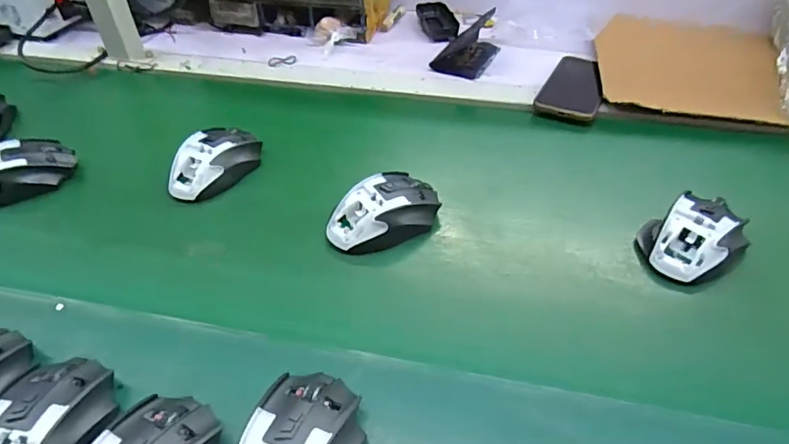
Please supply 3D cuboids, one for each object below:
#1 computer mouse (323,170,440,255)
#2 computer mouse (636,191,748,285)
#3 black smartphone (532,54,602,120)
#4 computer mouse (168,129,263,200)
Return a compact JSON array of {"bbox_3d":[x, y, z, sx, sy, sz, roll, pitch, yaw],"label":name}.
[{"bbox_3d":[-0.010,-0.010,0.494,0.116,0.040,0.070,-31,52,-28],"label":"computer mouse"},{"bbox_3d":[0.276,0.012,0.464,0.096,0.038,0.072,-28,51,-26],"label":"computer mouse"},{"bbox_3d":[0.243,-0.182,0.677,0.076,0.012,0.161,20,48,19],"label":"black smartphone"},{"bbox_3d":[-0.198,-0.067,0.555,0.065,0.034,0.103,18,47,18],"label":"computer mouse"}]

